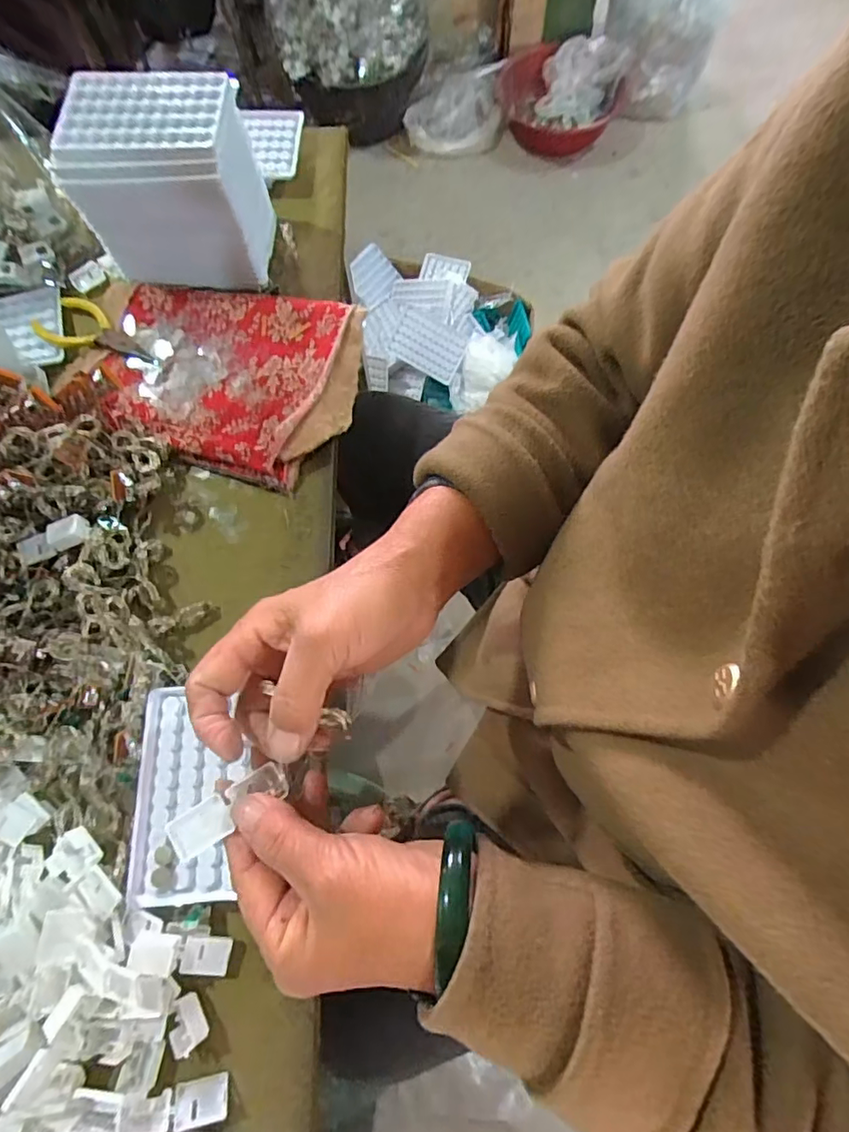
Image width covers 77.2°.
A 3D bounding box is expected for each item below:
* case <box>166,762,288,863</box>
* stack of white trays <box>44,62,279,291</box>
[{"bbox_3d":[-0.092,0.114,0.251,0.056,0.007,0.019,-33,74,-11],"label":"case"},{"bbox_3d":[-0.208,-0.317,0.443,0.130,0.106,0.090,0,71,0],"label":"stack of white trays"}]

